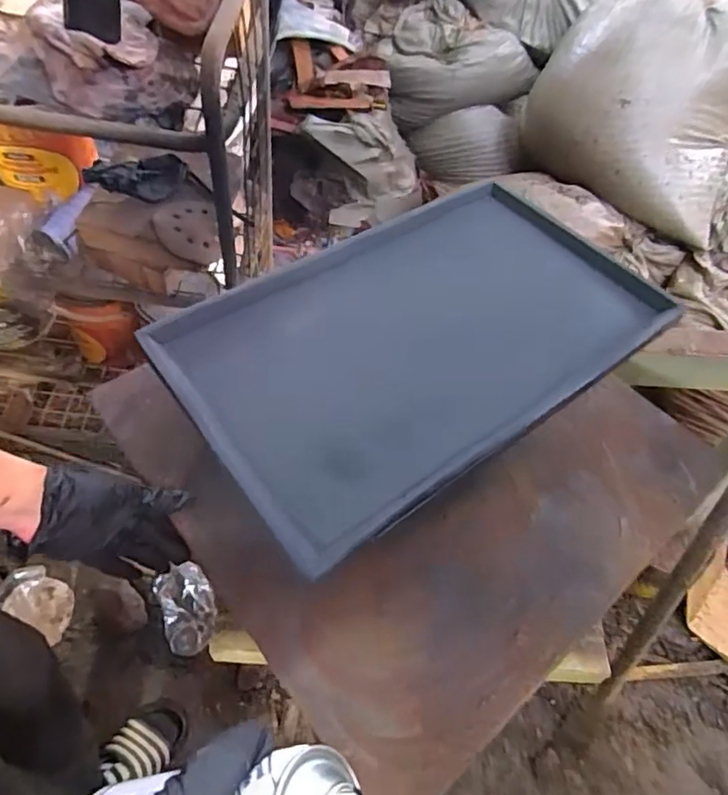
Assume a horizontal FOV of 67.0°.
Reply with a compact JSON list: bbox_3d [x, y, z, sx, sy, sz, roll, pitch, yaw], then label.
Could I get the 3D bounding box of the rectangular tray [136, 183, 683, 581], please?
[{"bbox_3d":[0.052,-0.057,0.451,0.386,0.024,0.232,-31,60,-24],"label":"rectangular tray"}]

